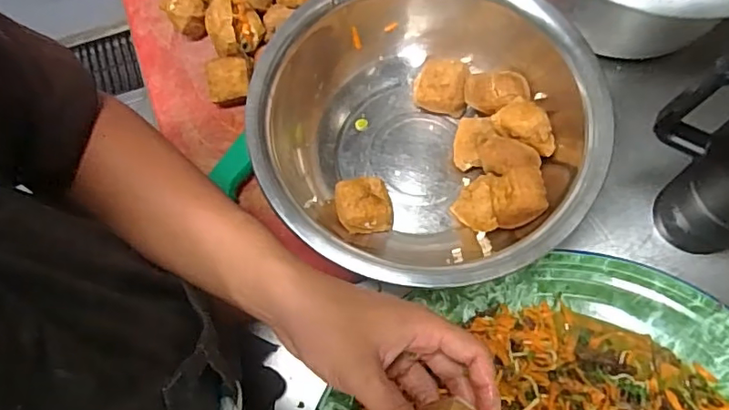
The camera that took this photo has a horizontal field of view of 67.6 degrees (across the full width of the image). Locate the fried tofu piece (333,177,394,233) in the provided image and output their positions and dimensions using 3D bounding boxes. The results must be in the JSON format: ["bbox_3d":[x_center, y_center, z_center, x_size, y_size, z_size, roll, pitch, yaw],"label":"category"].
[{"bbox_3d":[-0.001,0.001,0.504,0.050,0.035,0.051,0,70,1],"label":"fried tofu piece"}]

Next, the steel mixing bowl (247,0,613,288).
[{"bbox_3d":[0.057,-0.070,0.496,0.288,0.107,0.275,23,72,10],"label":"steel mixing bowl"}]

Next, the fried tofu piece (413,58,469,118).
[{"bbox_3d":[0.076,-0.118,0.539,0.053,0.040,0.046,11,70,6],"label":"fried tofu piece"}]

